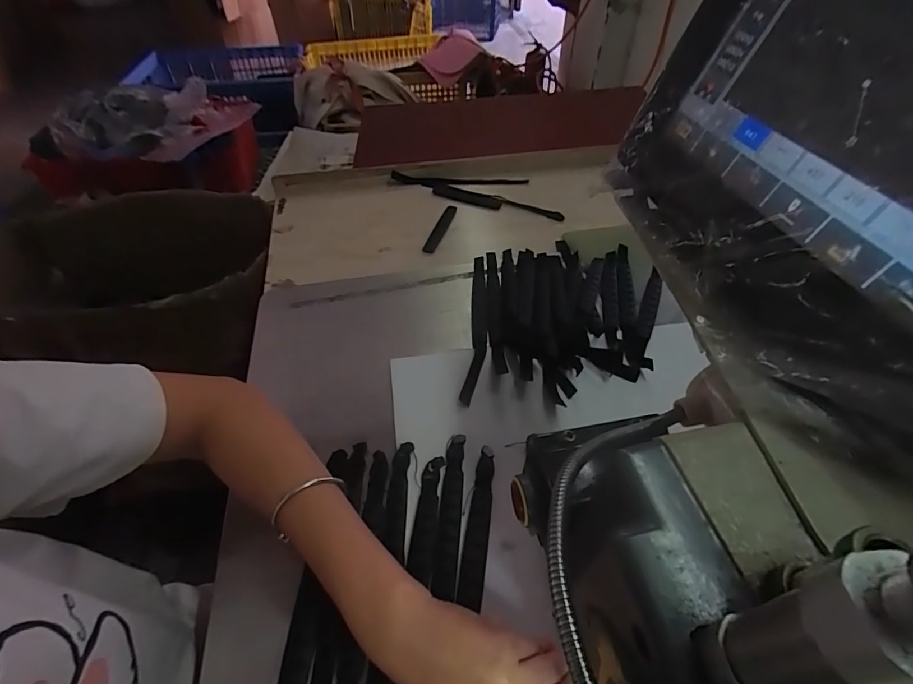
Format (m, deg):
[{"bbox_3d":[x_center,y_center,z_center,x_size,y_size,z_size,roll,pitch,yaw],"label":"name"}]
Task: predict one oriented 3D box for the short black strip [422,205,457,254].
[{"bbox_3d":[-0.022,-0.167,0.641,0.016,0.007,0.116,12,48,12],"label":"short black strip"}]

